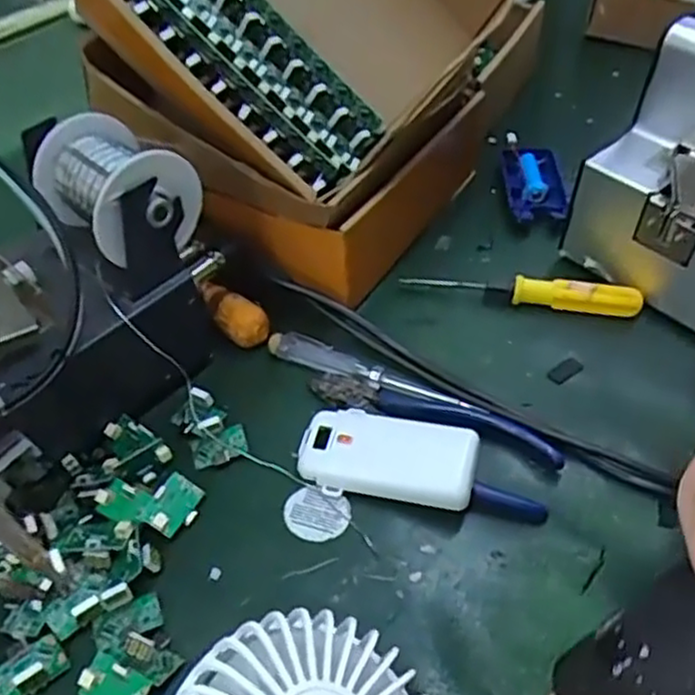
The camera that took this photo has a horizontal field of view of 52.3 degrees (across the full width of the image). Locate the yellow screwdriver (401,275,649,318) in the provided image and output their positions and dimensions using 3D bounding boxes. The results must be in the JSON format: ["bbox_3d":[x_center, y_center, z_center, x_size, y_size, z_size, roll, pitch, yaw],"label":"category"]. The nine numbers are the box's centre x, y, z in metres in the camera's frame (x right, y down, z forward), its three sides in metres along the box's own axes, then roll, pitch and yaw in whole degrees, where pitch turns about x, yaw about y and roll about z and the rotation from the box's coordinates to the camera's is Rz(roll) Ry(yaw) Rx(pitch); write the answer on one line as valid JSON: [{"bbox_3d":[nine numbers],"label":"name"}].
[{"bbox_3d":[0.115,-0.038,0.472,0.154,0.022,0.015,6,47,9],"label":"yellow screwdriver"}]

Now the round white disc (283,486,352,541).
[{"bbox_3d":[-0.016,0.088,0.371,0.034,0.004,0.030,13,49,15],"label":"round white disc"}]

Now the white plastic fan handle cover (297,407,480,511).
[{"bbox_3d":[0.021,0.058,0.381,0.092,0.022,0.045,10,48,12],"label":"white plastic fan handle cover"}]

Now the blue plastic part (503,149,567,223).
[{"bbox_3d":[0.146,-0.127,0.553,0.042,0.016,0.087,-1,46,3],"label":"blue plastic part"}]

